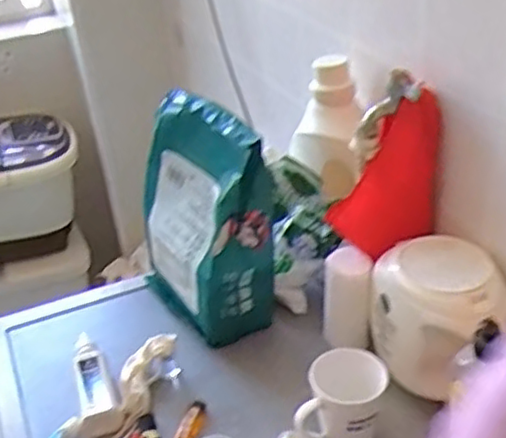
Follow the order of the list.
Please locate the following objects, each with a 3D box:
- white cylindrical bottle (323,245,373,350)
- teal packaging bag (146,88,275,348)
[{"bbox_3d":[0.126,0.108,0.904,0.064,0.125,0.068,1,34,8],"label":"white cylindrical bottle"},{"bbox_3d":[-0.073,-0.002,0.927,0.109,0.288,0.218,-22,37,-24],"label":"teal packaging bag"}]

